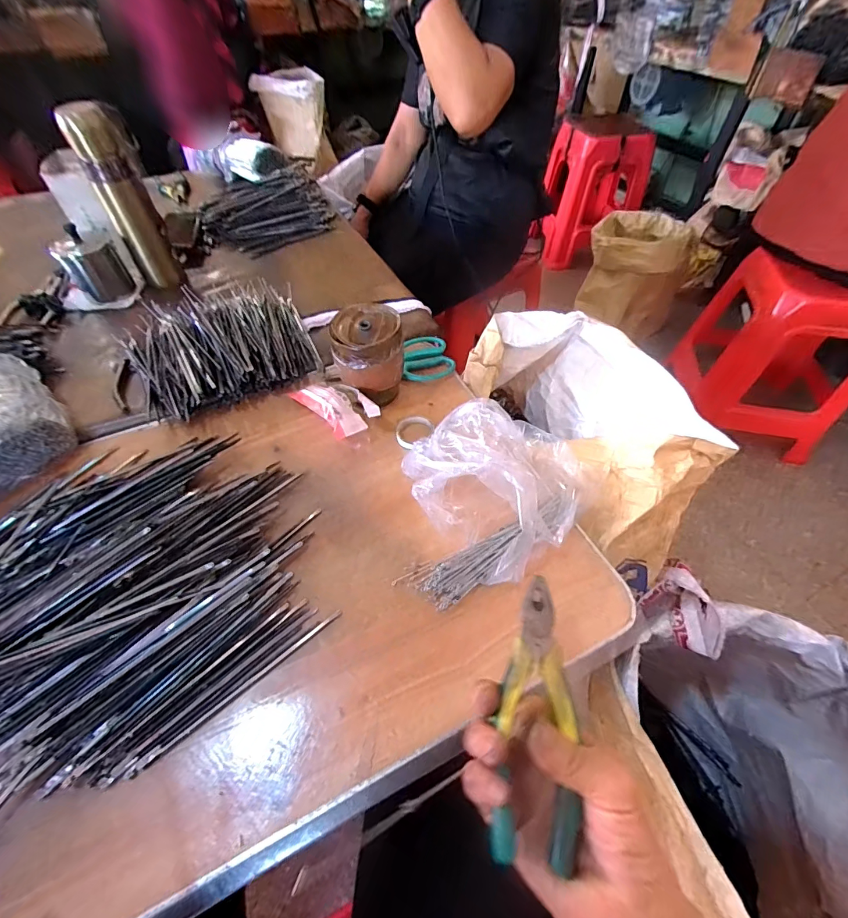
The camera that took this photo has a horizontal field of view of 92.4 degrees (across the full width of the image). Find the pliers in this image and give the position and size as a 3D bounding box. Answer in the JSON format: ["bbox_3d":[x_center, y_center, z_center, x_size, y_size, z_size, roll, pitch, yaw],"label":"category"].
[{"bbox_3d":[0.073,0.154,0.258,0.044,0.011,0.156,12,55,9],"label":"pliers"}]

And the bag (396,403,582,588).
[{"bbox_3d":[0.070,0.016,0.429,0.180,0.062,0.162,36,61,24],"label":"bag"}]

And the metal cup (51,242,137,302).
[{"bbox_3d":[-0.523,-0.305,0.651,0.076,0.069,0.076,-30,59,-21],"label":"metal cup"}]

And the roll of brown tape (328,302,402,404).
[{"bbox_3d":[-0.067,-0.123,0.508,0.081,0.104,0.087,0,53,0],"label":"roll of brown tape"}]

